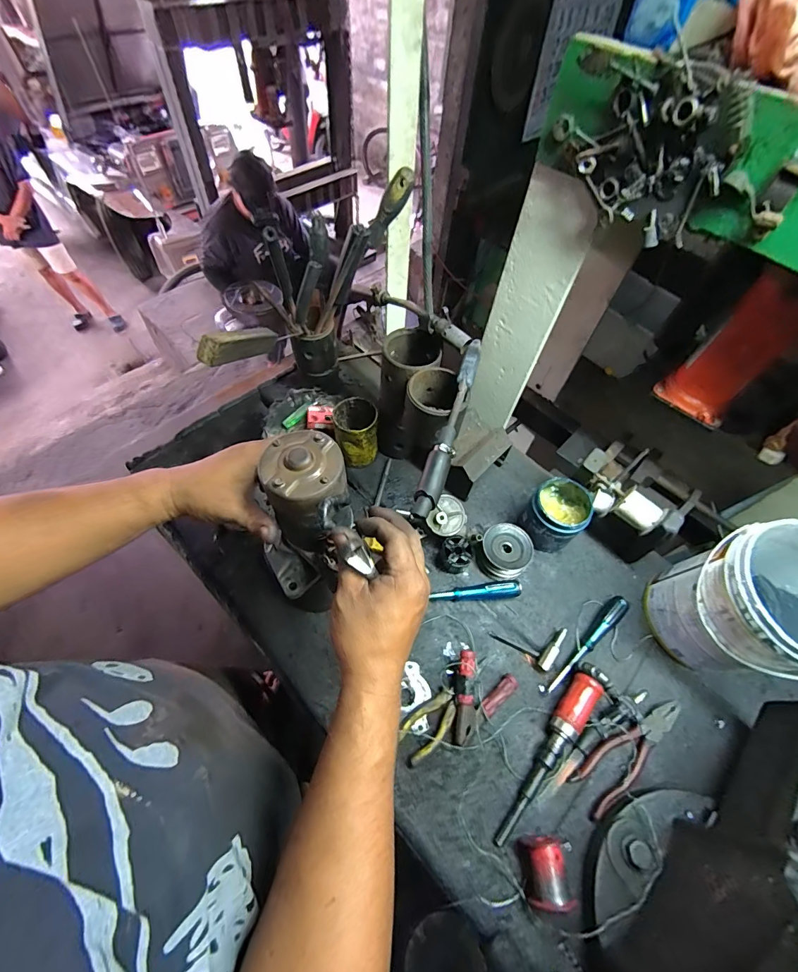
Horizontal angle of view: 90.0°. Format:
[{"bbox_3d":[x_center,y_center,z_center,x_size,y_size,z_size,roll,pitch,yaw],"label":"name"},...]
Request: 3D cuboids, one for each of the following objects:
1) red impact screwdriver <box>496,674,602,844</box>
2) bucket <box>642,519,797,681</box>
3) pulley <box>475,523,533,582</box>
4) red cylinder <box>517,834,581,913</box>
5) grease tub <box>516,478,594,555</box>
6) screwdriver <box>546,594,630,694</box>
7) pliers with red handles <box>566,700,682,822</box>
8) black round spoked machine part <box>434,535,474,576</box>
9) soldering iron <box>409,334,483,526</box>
[{"bbox_3d":[0.198,0.352,0.518,0.044,0.042,0.232,37,63,17],"label":"red impact screwdriver"},{"bbox_3d":[0.483,0.171,0.544,0.170,0.204,0.170,2,58,-4],"label":"bucket"},{"bbox_3d":[0.174,0.108,0.656,0.075,0.050,0.079,2,58,-4],"label":"pulley"},{"bbox_3d":[0.170,0.441,0.453,0.051,0.048,0.070,6,58,-1],"label":"red cylinder"},{"bbox_3d":[0.262,0.049,0.670,0.091,0.100,0.101,41,64,19],"label":"grease tub"},{"bbox_3d":[0.286,0.237,0.602,0.186,0.032,0.023,-36,68,-23],"label":"screwdriver"},{"bbox_3d":[0.314,0.352,0.536,0.199,0.013,0.050,-26,64,-19],"label":"pliers with red handles"},{"bbox_3d":[0.092,0.114,0.655,0.050,0.042,0.051,2,58,-4],"label":"black round spoked machine part"},{"bbox_3d":[0.068,-0.084,0.520,0.029,0.037,0.281,18,59,6],"label":"soldering iron"}]

